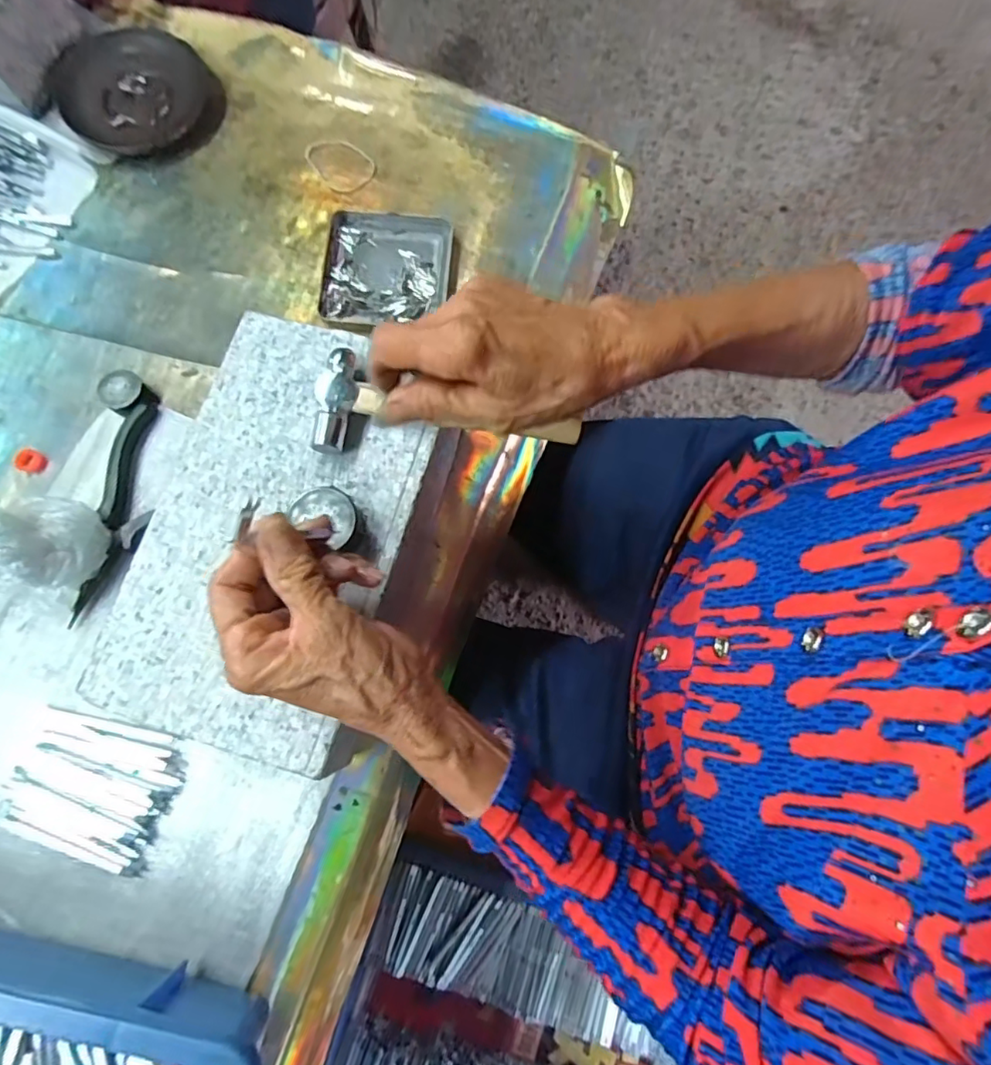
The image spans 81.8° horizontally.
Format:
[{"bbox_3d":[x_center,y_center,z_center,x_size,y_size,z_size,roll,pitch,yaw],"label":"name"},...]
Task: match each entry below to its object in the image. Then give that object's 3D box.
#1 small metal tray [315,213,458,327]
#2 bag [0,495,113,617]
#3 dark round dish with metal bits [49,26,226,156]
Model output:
[{"bbox_3d":[-0.086,-0.207,0.449,0.098,0.012,0.095,3,78,1],"label":"small metal tray"},{"bbox_3d":[-0.285,0.011,0.365,0.052,0.066,0.068,16,77,5],"label":"bag"},{"bbox_3d":[-0.309,-0.382,0.493,0.121,0.023,0.139,-36,80,-7],"label":"dark round dish with metal bits"}]

